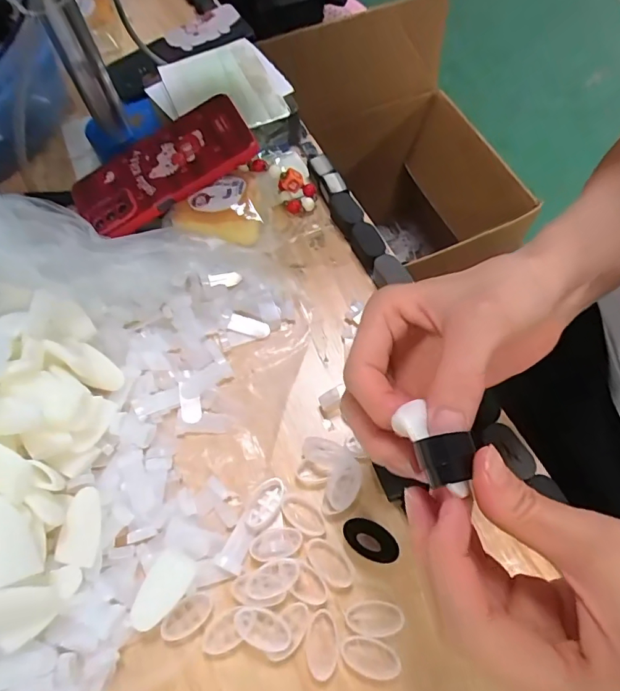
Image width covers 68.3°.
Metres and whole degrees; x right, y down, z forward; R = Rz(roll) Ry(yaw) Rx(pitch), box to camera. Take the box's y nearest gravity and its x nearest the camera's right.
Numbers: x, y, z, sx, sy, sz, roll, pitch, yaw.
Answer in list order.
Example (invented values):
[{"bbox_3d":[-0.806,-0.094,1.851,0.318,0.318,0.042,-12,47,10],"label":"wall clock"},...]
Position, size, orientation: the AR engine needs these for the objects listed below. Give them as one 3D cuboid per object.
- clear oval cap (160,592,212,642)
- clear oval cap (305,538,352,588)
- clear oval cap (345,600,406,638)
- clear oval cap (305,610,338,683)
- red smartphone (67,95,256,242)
[{"bbox_3d":[-0.072,0.157,0.266,0.030,0.007,0.016,-31,65,-16],"label":"clear oval cap"},{"bbox_3d":[0.011,0.132,0.278,0.033,0.005,0.017,36,66,19],"label":"clear oval cap"},{"bbox_3d":[0.037,0.156,0.262,0.031,0.006,0.017,3,60,1],"label":"clear oval cap"},{"bbox_3d":[0.007,0.168,0.259,0.017,0.008,0.032,4,60,2],"label":"clear oval cap"},{"bbox_3d":[-0.128,-0.154,0.395,0.160,0.013,0.078,-30,68,3],"label":"red smartphone"}]

